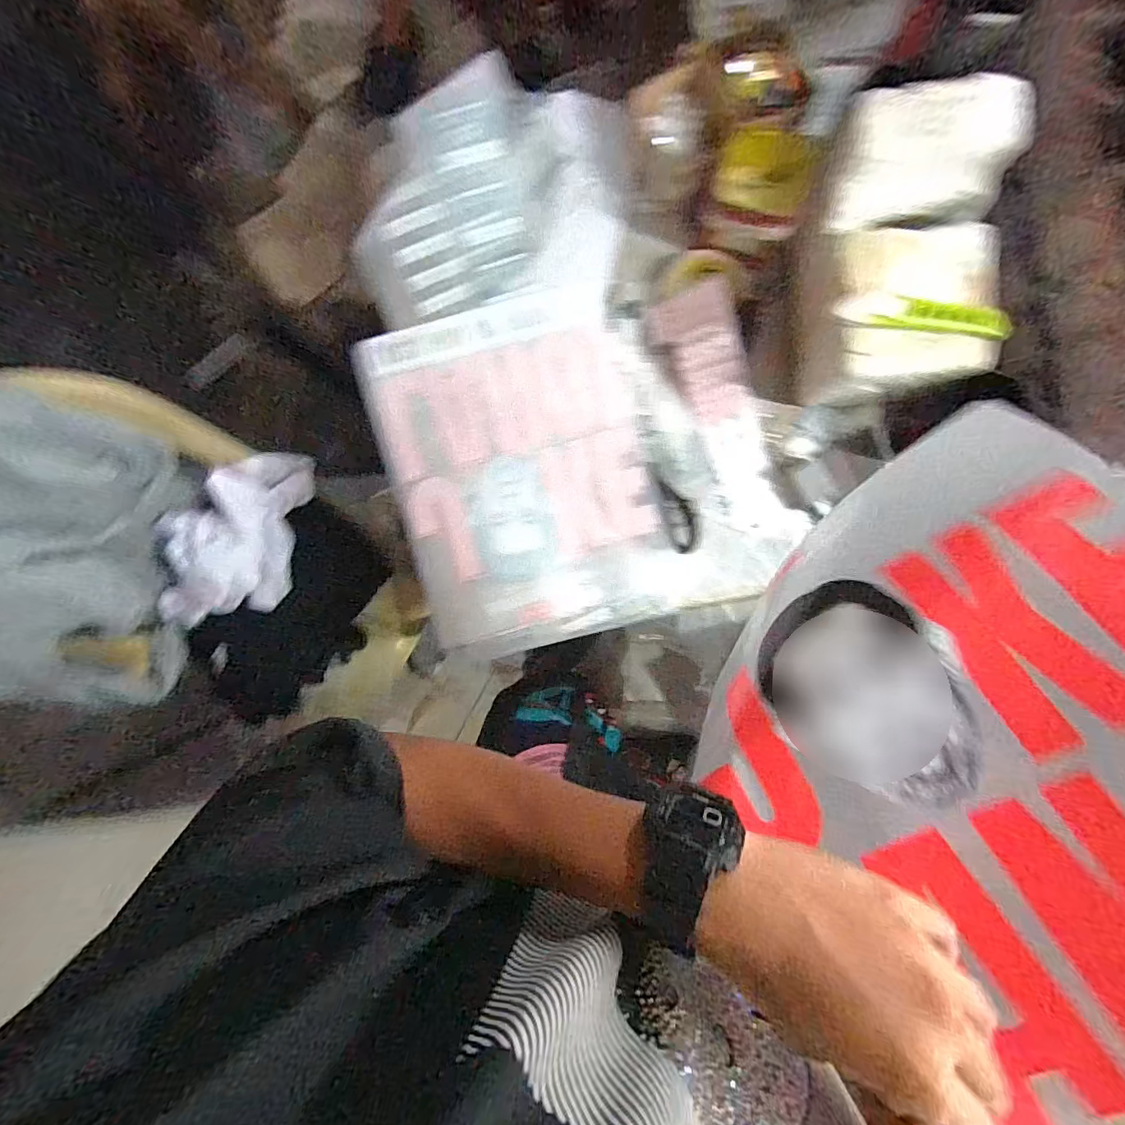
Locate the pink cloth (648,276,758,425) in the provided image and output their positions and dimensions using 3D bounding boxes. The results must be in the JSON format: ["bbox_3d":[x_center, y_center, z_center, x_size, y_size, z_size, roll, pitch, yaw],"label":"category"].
[{"bbox_3d":[0.165,-0.236,0.550,0.093,0.040,0.151,-22,91,0],"label":"pink cloth"}]

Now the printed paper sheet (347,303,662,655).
[{"bbox_3d":[-0.049,-0.100,0.571,0.286,0.012,0.386,-15,92,0],"label":"printed paper sheet"}]

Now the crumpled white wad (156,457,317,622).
[{"bbox_3d":[-0.522,-0.039,0.774,0.188,0.100,0.289,11,91,-1],"label":"crumpled white wad"}]

